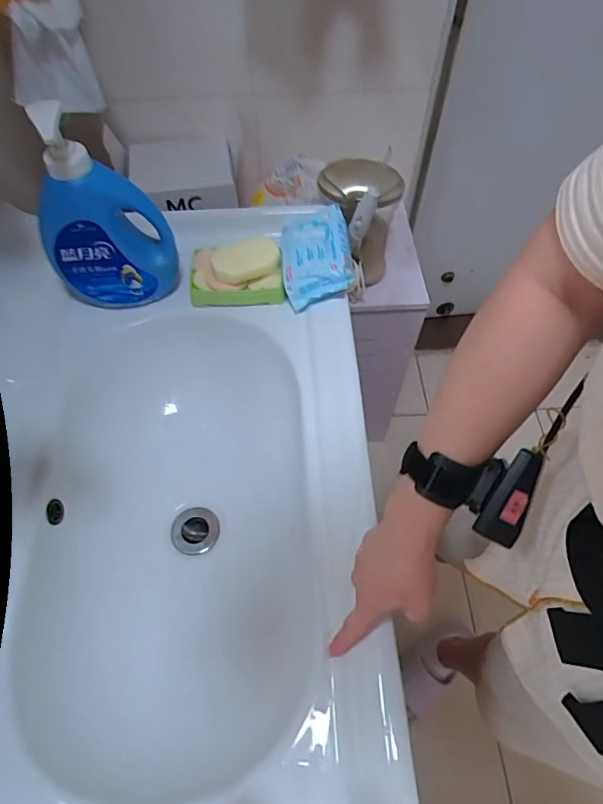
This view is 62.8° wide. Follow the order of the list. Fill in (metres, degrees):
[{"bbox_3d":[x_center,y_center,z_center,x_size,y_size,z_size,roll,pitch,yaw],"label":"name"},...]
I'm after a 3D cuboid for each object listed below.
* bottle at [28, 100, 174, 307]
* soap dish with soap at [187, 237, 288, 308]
[{"bbox_3d":[-0.229,-0.208,0.567,0.143,0.237,0.065,-2,64,-2],"label":"bottle"},{"bbox_3d":[-0.089,-0.174,0.661,0.122,0.041,0.090,-7,64,-5],"label":"soap dish with soap"}]

